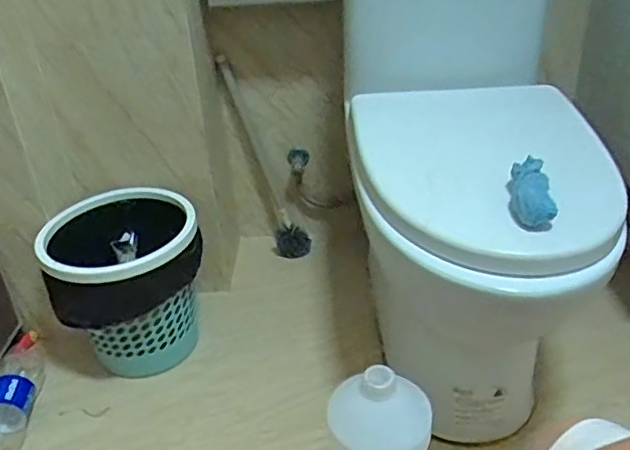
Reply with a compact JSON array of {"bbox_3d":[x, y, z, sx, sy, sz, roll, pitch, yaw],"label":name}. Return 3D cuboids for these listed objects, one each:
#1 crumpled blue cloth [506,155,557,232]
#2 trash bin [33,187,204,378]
[{"bbox_3d":[0.262,-0.039,0.721,0.048,0.037,0.115,6,34,13],"label":"crumpled blue cloth"},{"bbox_3d":[-0.336,0.113,1.103,0.263,0.306,0.246,-13,32,-16],"label":"trash bin"}]

